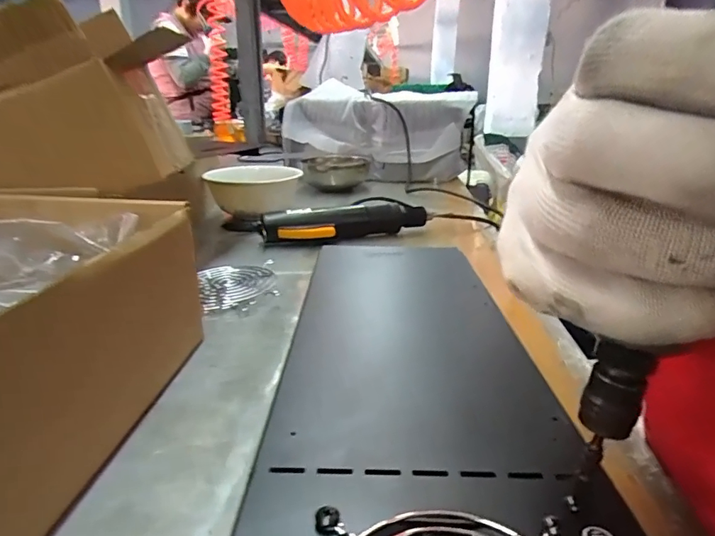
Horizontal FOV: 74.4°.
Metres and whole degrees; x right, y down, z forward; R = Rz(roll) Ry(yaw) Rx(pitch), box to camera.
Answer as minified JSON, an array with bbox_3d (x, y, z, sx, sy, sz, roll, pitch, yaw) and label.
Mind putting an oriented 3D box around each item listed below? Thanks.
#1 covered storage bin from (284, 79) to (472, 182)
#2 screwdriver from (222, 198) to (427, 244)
[{"bbox_3d":[0.041,-0.268,0.951,0.359,0.164,0.080,4,21,9],"label":"covered storage bin"},{"bbox_3d":[-0.032,-0.057,0.585,0.249,0.042,0.042,-5,21,-13],"label":"screwdriver"}]

